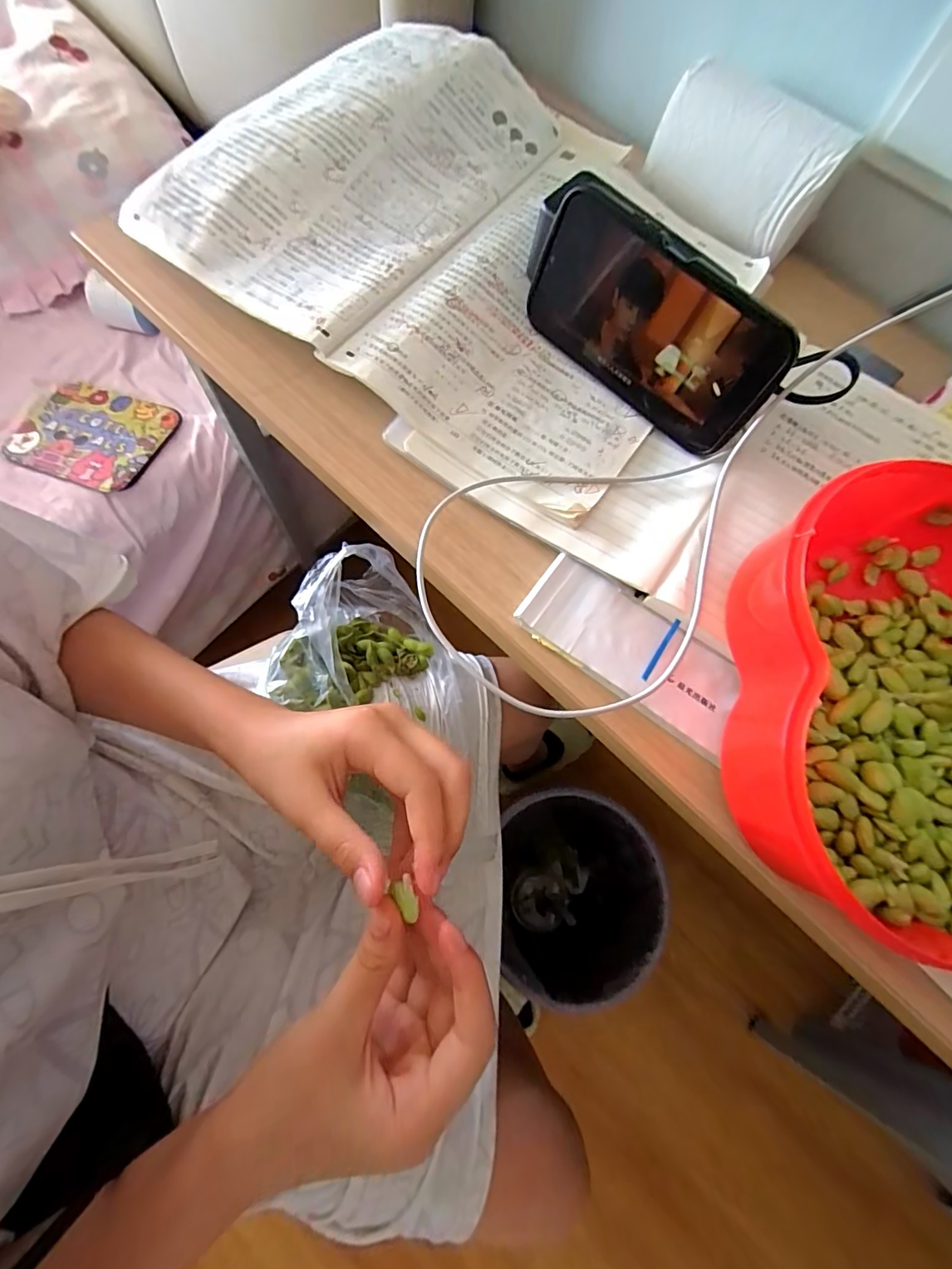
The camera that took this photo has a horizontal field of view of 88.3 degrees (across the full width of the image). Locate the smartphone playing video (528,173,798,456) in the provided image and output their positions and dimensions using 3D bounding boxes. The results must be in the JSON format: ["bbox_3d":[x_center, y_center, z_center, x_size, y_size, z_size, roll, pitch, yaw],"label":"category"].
[{"bbox_3d":[0.103,-0.190,0.302,0.170,0.085,0.011,44,54,9],"label":"smartphone playing video"}]

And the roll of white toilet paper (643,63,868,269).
[{"bbox_3d":[0.199,-0.356,0.370,0.131,0.067,0.053,41,77,10],"label":"roll of white toilet paper"}]

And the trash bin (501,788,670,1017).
[{"bbox_3d":[0.139,0.388,0.777,0.219,0.263,0.258,3,70,-4],"label":"trash bin"}]

